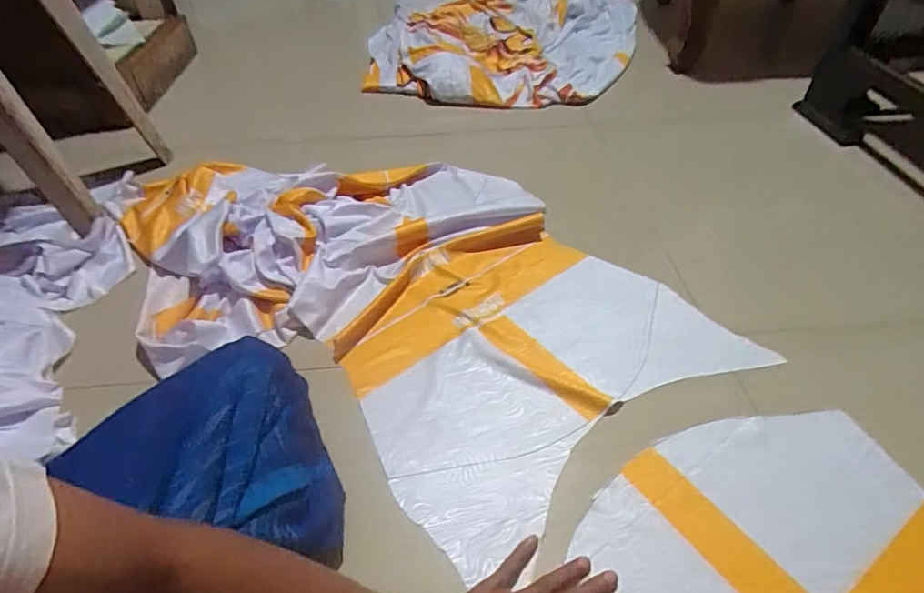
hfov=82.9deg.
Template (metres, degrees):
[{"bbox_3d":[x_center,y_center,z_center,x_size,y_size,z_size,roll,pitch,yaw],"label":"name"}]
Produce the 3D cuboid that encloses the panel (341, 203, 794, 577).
[{"bbox_3d":[0.084,0.055,0.691,0.455,0.016,0.412,-22,48,-20],"label":"panel"}]

